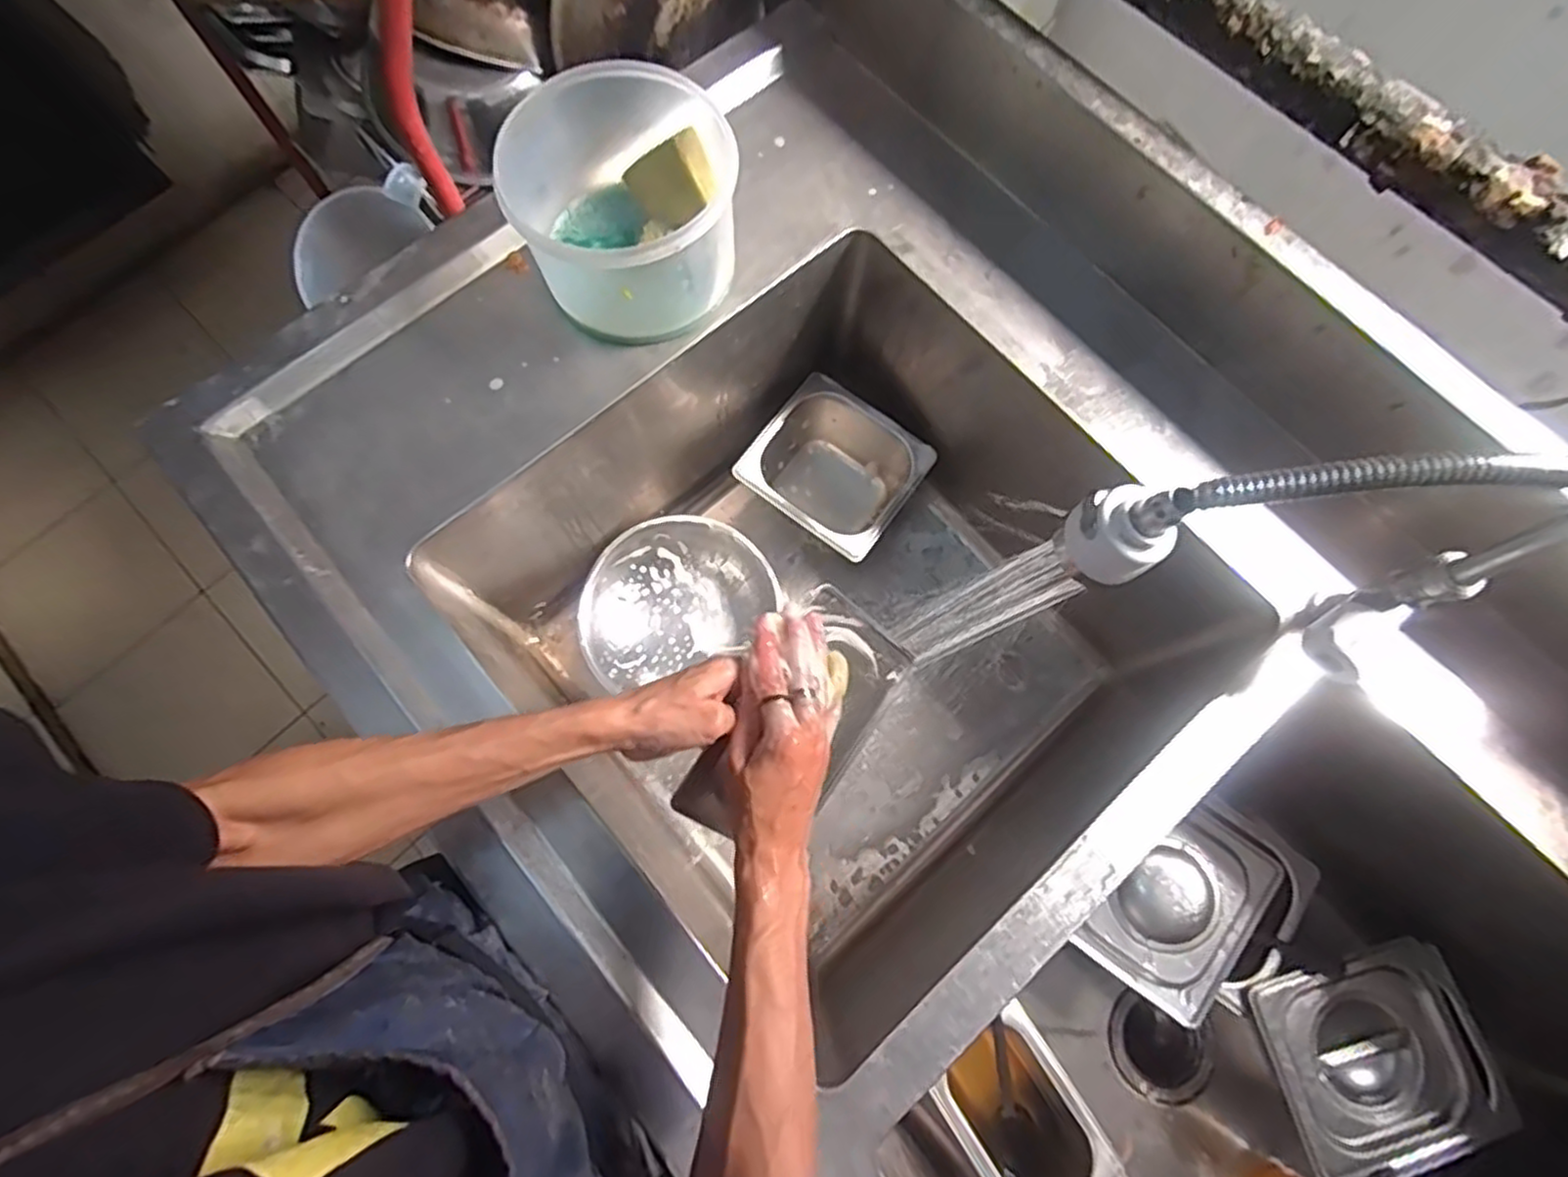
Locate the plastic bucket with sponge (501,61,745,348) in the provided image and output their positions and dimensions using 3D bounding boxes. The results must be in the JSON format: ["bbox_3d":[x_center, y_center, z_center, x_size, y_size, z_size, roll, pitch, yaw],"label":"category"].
[{"bbox_3d":[-0.128,-0.311,0.593,0.171,0.120,0.195,-26,76,-9],"label":"plastic bucket with sponge"}]

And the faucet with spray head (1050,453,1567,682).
[{"bbox_3d":[0.296,-0.011,0.403,0.275,0.226,0.060,2,75,0],"label":"faucet with spray head"}]

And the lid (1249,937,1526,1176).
[{"bbox_3d":[0.545,0.428,0.658,0.192,0.016,0.172,-17,75,-6],"label":"lid"}]

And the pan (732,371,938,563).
[{"bbox_3d":[0.060,-0.131,0.862,0.175,0.104,0.166,36,78,9],"label":"pan"}]

